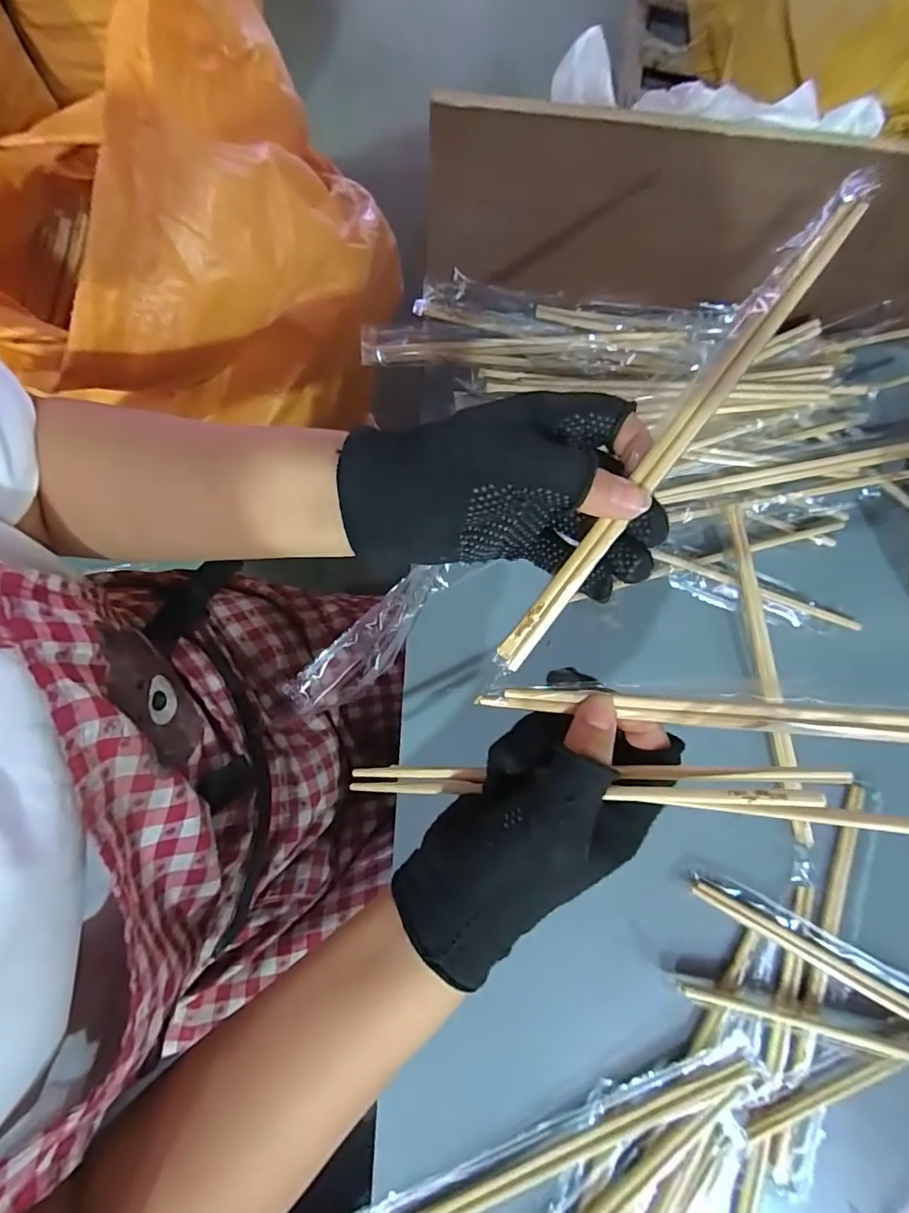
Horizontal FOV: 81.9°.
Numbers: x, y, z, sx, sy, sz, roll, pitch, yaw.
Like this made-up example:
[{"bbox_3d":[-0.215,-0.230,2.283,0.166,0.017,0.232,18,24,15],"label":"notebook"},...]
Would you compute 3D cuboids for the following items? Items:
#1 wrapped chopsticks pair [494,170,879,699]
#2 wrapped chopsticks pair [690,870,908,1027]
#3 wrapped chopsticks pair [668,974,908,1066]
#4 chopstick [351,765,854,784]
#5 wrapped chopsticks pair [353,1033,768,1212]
[{"bbox_3d":[0.094,-0.068,0.236,0.017,0.012,0.263,37,99,10],"label":"wrapped chopsticks pair"},{"bbox_3d":[0.270,0.240,0.338,0.245,0.012,0.028,27,75,8],"label":"wrapped chopsticks pair"},{"bbox_3d":[0.262,0.275,0.329,0.246,0.013,0.015,14,74,4],"label":"wrapped chopsticks pair"},{"bbox_3d":[0.047,0.083,0.259,0.240,0.007,0.007,-9,71,27],"label":"chopstick"},{"bbox_3d":[0.066,0.322,0.314,0.253,0.014,0.032,-19,74,-5],"label":"wrapped chopsticks pair"}]

